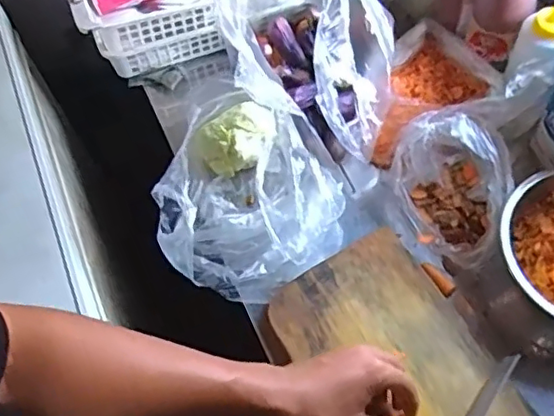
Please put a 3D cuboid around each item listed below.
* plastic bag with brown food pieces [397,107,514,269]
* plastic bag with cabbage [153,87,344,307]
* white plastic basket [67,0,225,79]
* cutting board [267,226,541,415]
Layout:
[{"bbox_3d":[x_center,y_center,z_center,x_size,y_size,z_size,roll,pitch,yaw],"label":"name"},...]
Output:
[{"bbox_3d":[0.197,-0.028,0.669,0.124,0.077,0.163,5,60,7],"label":"plastic bag with brown food pieces"},{"bbox_3d":[-0.032,-0.011,0.694,0.213,0.095,0.218,23,64,16],"label":"plastic bag with cabbage"},{"bbox_3d":[-0.141,-0.325,0.861,0.309,0.096,0.185,-23,61,-9],"label":"white plastic basket"},{"bbox_3d":[0.142,0.191,0.596,0.183,0.028,0.351,-28,61,-12],"label":"cutting board"}]

